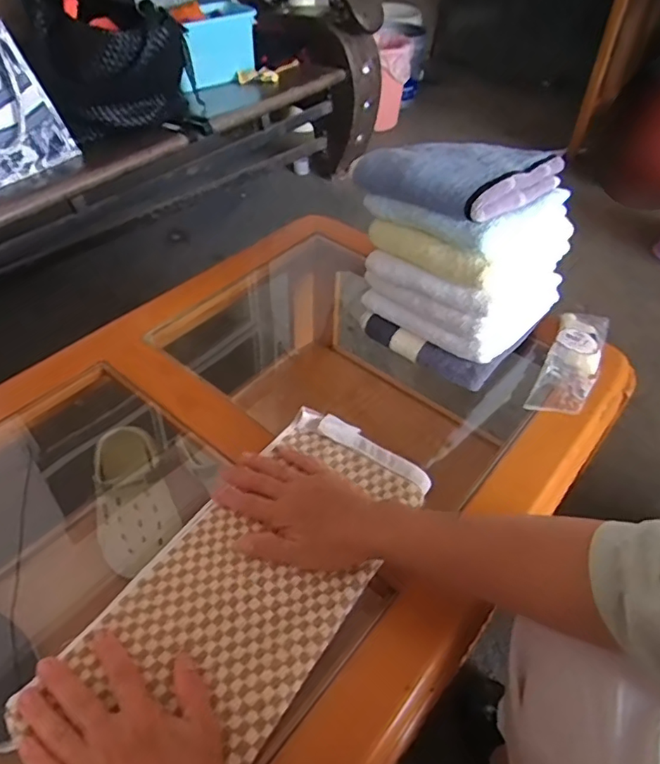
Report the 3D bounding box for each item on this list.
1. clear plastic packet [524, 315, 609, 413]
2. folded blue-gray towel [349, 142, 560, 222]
[{"bbox_3d":[0.300,-0.025,0.671,0.060,0.033,0.173,22,49,19],"label":"clear plastic packet"},{"bbox_3d":[0.137,-0.239,0.601,0.167,0.037,0.172,-34,56,-29],"label":"folded blue-gray towel"}]

